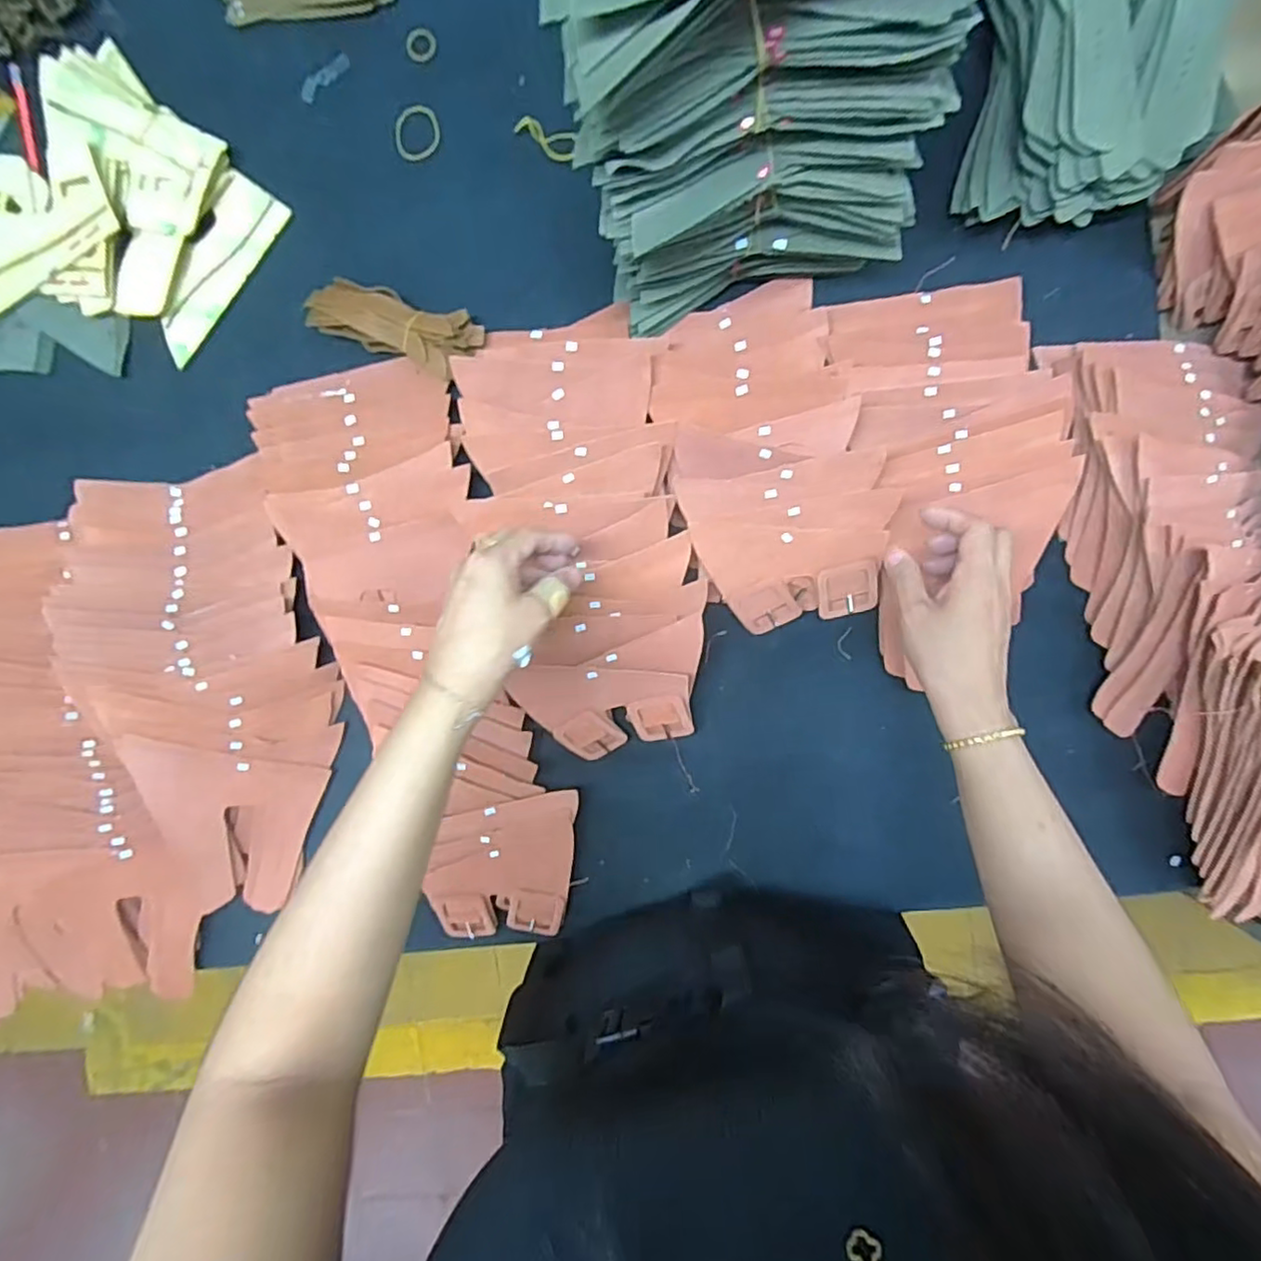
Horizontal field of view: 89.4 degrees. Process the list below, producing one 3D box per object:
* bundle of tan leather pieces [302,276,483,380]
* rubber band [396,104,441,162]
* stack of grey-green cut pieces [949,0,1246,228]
[{"bbox_3d":[-0.194,-0.252,0.530,0.142,0.032,0.050,21,96,2],"label":"bundle of tan leather pieces"},{"bbox_3d":[-0.180,-0.418,0.534,0.039,0.004,0.041,0,95,4],"label":"rubber band"},{"bbox_3d":[0.321,-0.394,0.437,0.162,0.079,0.193,4,95,4],"label":"stack of grey-green cut pieces"}]

